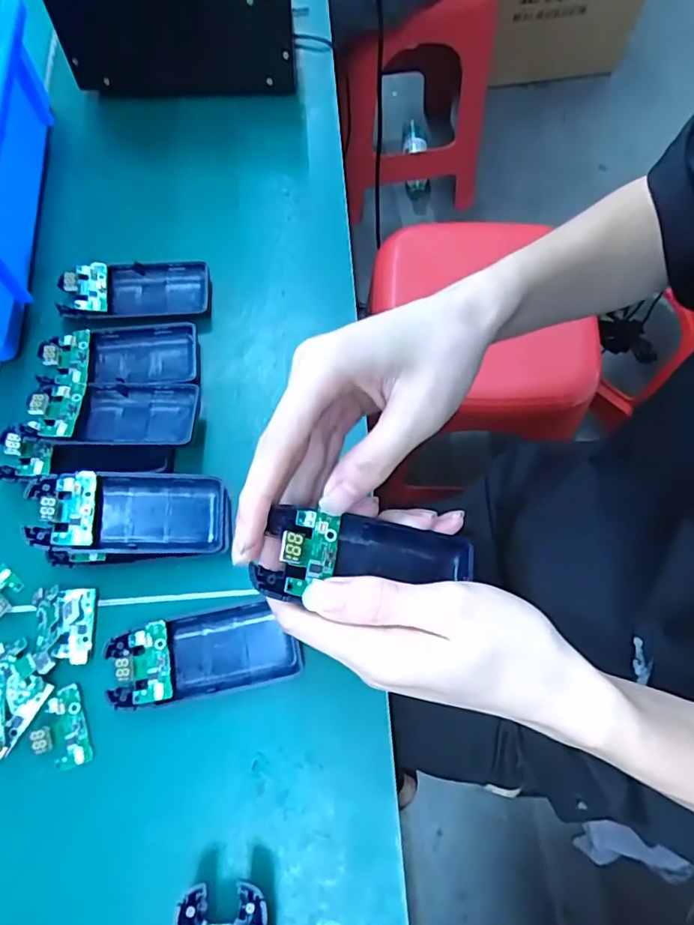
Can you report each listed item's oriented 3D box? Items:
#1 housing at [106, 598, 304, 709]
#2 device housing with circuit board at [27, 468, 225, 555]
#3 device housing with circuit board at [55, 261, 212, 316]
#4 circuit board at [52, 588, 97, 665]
[{"bbox_3d":[-0.078,0.104,0.299,0.099,0.021,0.045,-12,69,-4],"label":"housing"},{"bbox_3d":[-0.123,0.029,0.313,0.102,0.018,0.045,4,67,-20],"label":"device housing with circuit board"},{"bbox_3d":[-0.146,-0.121,0.382,0.097,0.024,0.046,-2,69,0],"label":"device housing with circuit board"},{"bbox_3d":[-0.153,0.091,0.307,0.018,0.012,0.040,-3,69,-1],"label":"circuit board"}]

